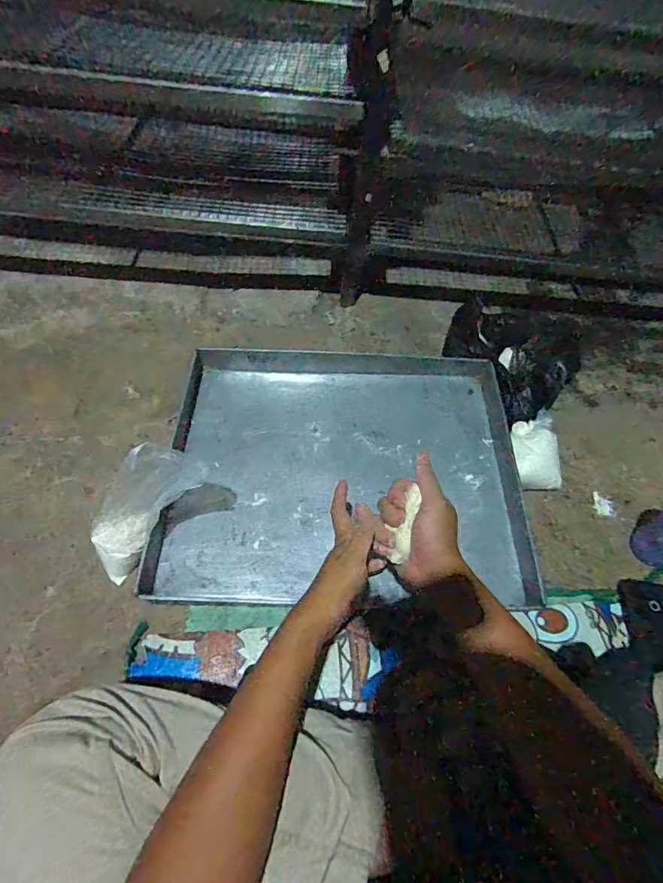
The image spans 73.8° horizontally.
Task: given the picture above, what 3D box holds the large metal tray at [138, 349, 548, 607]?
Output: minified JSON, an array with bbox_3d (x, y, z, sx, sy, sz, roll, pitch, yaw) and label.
[{"bbox_3d":[0.022,0.029,0.693,0.532,0.040,0.438,2,58,-2],"label":"large metal tray"}]

